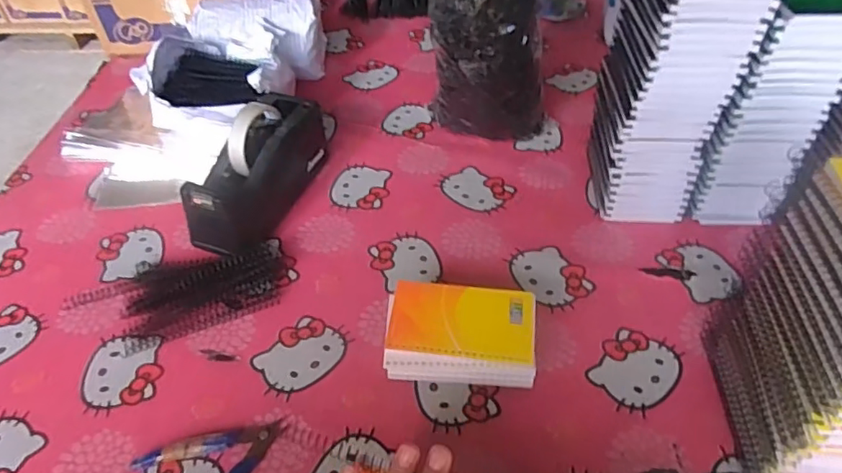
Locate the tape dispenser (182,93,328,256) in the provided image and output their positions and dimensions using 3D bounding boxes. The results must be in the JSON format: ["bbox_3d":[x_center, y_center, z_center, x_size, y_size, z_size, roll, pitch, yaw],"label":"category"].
[{"bbox_3d":[-0.189,-0.077,0.662,0.079,0.114,0.201,16,48,17],"label":"tape dispenser"}]

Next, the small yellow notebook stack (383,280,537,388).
[{"bbox_3d":[0.037,0.096,0.531,0.134,0.050,0.095,1,46,4],"label":"small yellow notebook stack"}]

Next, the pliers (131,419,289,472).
[{"bbox_3d":[-0.166,0.190,0.471,0.114,0.012,0.083,-27,50,-22],"label":"pliers"}]

